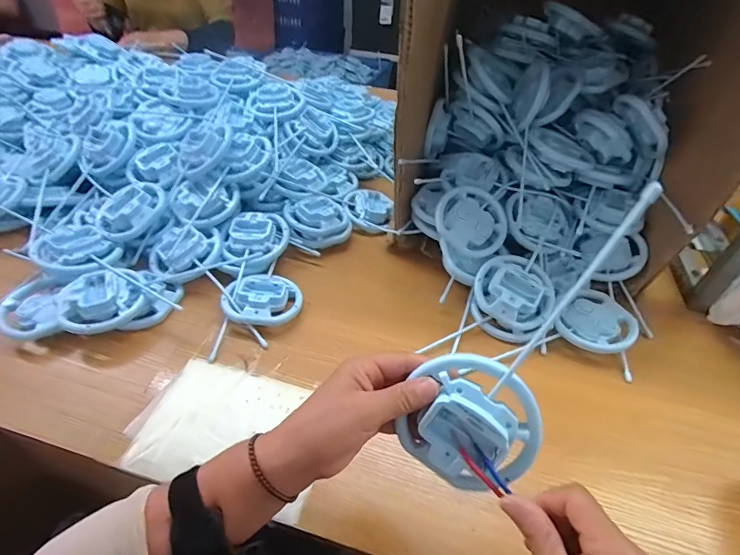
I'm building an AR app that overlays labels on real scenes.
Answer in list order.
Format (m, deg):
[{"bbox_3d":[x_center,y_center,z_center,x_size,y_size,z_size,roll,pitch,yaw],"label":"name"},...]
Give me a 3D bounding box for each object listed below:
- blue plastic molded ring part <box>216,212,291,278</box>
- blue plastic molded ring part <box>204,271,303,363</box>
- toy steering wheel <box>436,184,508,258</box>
[{"bbox_3d":[-0.173,-0.053,0.604,0.088,0.023,0.116,12,61,1],"label":"blue plastic molded ring part"},{"bbox_3d":[-0.154,0.035,0.546,0.122,0.034,0.135,-7,44,-11],"label":"blue plastic molded ring part"},{"bbox_3d":[0.145,-0.081,0.573,0.102,0.012,0.096,2,79,-9],"label":"toy steering wheel"}]

